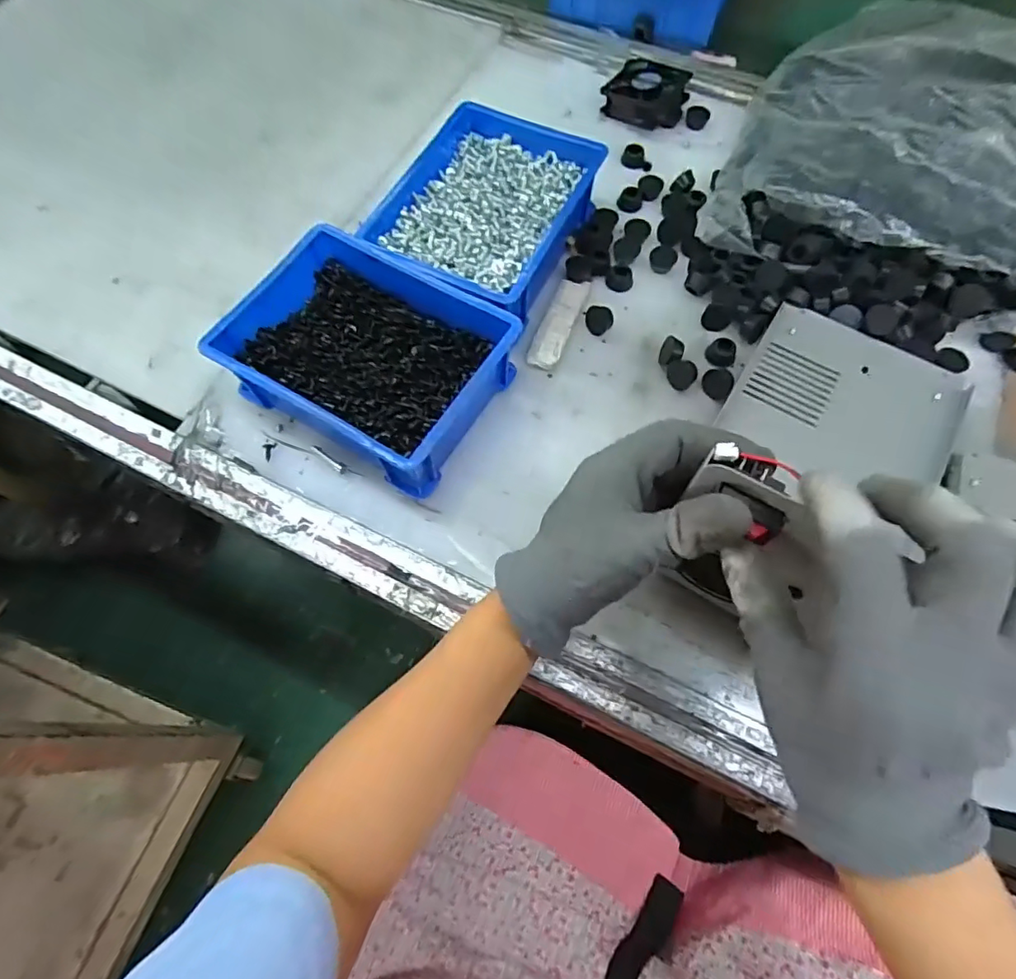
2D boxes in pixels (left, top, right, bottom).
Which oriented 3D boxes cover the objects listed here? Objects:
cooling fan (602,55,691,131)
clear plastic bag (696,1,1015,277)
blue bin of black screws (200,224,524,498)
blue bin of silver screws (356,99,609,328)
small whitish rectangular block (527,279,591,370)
[{"bbox_3d":[0.146,-0.414,0.580,0.082,0.027,0.074,33,72,14],"label":"cooling fan"},{"bbox_3d":[0.382,-0.308,0.497,0.321,0.086,0.323,24,70,10],"label":"clear plastic bag"},{"bbox_3d":[-0.103,-0.104,0.436,0.192,0.066,0.149,30,72,13],"label":"blue bin of black screws"},{"bbox_3d":[-0.018,-0.241,0.496,0.156,0.063,0.200,21,69,9],"label":"blue bin of silver screws"},{"bbox_3d":[0.045,-0.147,0.483,0.026,0.008,0.099,19,69,10],"label":"small whitish rectangular block"}]

